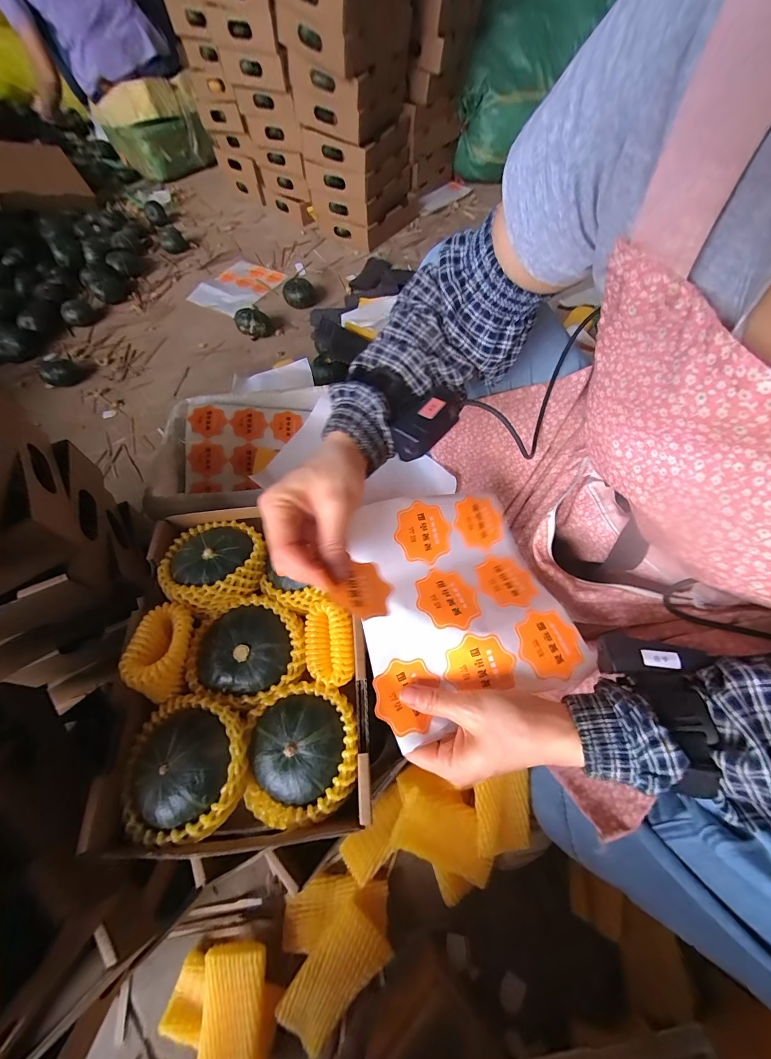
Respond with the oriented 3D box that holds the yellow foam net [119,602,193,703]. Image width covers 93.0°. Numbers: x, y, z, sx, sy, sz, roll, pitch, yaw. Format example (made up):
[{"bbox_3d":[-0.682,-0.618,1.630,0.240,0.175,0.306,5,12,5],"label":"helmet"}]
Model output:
[{"bbox_3d":[-0.212,0.113,0.349,0.044,0.042,0.085,-9,61,-4],"label":"yellow foam net"}]

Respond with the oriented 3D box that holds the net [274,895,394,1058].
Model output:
[{"bbox_3d":[-0.057,0.500,0.414,0.065,0.029,0.118,41,68,21],"label":"net"}]

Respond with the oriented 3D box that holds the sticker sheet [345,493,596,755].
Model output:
[{"bbox_3d":[0.061,0.059,0.322,0.180,0.048,0.190,-17,62,-9],"label":"sticker sheet"}]

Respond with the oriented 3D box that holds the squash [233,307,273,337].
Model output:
[{"bbox_3d":[-0.358,-0.565,0.993,0.093,0.069,0.086,-18,62,-10],"label":"squash"}]

